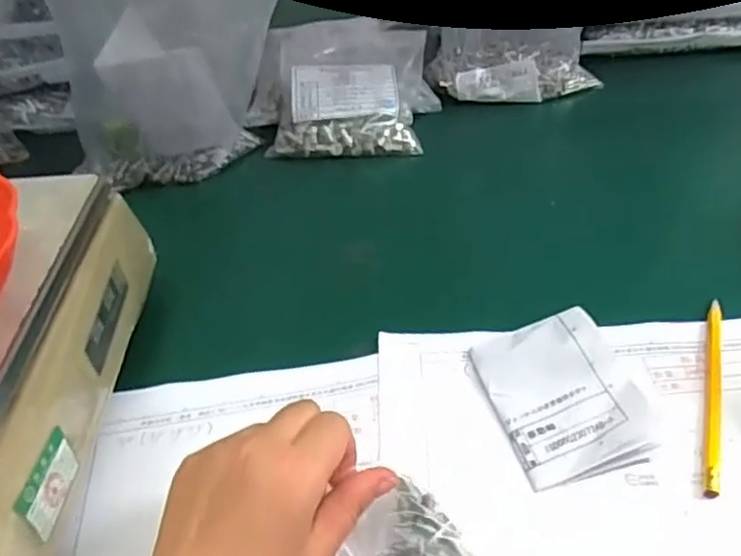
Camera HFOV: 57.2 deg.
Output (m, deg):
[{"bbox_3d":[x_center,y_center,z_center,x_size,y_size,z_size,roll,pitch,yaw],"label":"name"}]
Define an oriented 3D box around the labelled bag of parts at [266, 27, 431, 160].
[{"bbox_3d":[-0.018,-0.190,0.675,0.148,0.053,0.168,2,42,6],"label":"labelled bag of parts"}]

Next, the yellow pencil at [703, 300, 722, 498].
[{"bbox_3d":[0.202,0.064,0.399,0.009,0.006,0.147,12,44,17],"label":"yellow pencil"}]

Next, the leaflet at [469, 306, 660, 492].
[{"bbox_3d":[0.109,0.063,0.394,0.075,0.028,0.103,-12,42,-10],"label":"leaflet"}]

